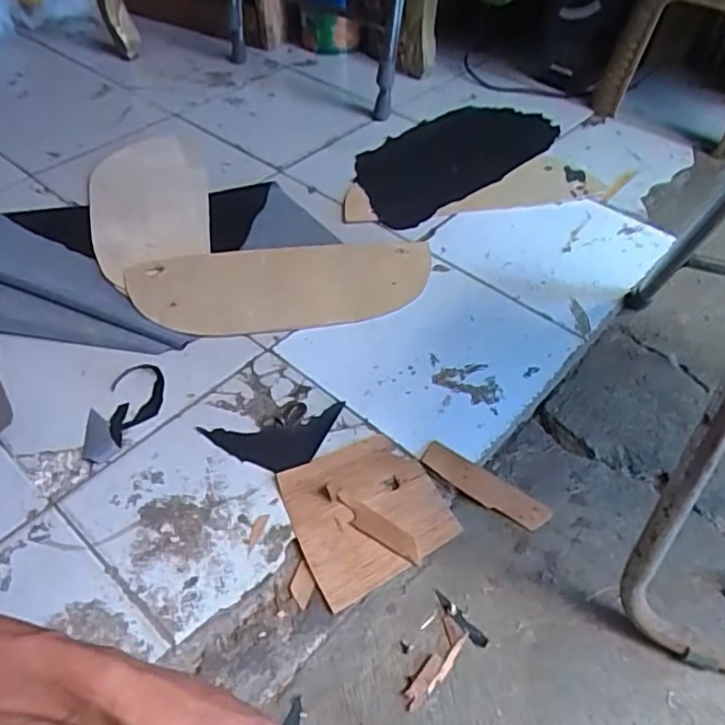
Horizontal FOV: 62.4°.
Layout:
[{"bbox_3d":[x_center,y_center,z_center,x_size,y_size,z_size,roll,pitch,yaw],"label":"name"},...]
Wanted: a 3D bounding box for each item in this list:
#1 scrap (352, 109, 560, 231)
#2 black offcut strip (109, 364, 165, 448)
[{"bbox_3d":[0.160,-0.382,1.085,0.234,0.013,0.468,34,56,25],"label":"scrap"},{"bbox_3d":[-0.265,0.047,0.706,0.060,0.010,0.112,-11,50,-10],"label":"black offcut strip"}]

